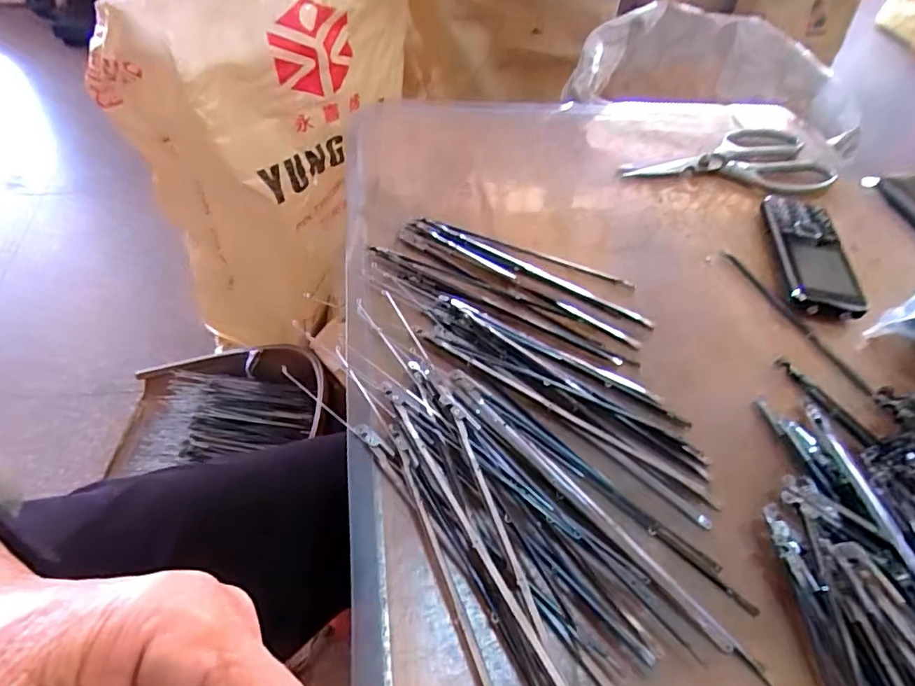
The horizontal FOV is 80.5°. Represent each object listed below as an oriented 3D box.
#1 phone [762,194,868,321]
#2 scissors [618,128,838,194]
[{"bbox_3d":[0.276,-0.070,0.421,0.057,0.016,0.128,11,51,3],"label":"phone"},{"bbox_3d":[0.245,-0.176,0.505,0.193,0.009,0.100,0,52,-6],"label":"scissors"}]

